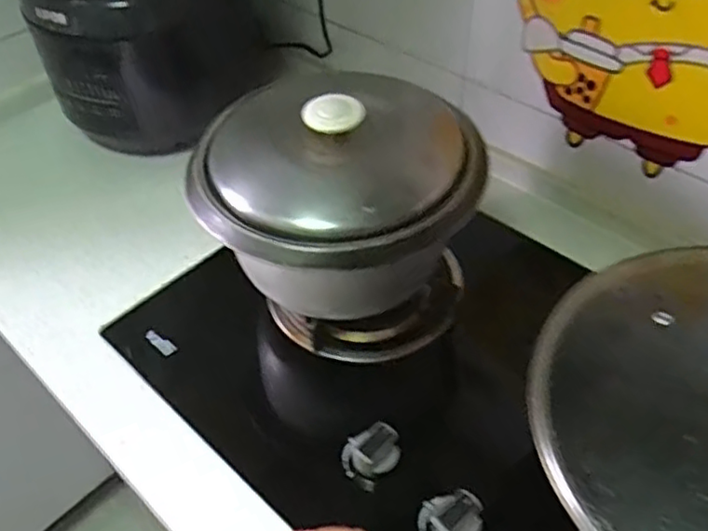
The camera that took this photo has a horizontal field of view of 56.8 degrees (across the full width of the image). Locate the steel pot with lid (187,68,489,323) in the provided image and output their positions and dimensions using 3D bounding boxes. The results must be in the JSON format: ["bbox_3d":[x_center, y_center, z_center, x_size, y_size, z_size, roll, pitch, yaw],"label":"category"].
[{"bbox_3d":[-0.021,-0.072,0.650,0.264,0.176,0.264,-22,49,-17],"label":"steel pot with lid"}]

